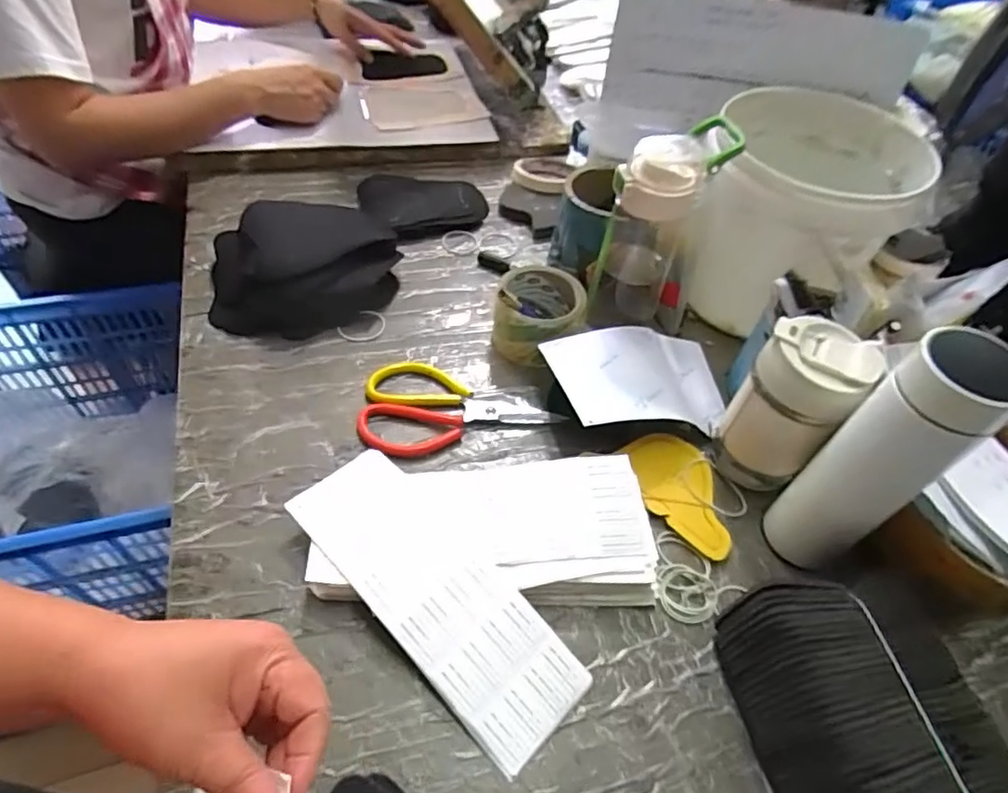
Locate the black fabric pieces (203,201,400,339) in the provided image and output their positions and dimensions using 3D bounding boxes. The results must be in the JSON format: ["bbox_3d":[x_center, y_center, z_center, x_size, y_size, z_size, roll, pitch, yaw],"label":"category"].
[{"bbox_3d":[-0.218,-0.139,0.649,0.195,0.060,0.160,-2,51,-7],"label":"black fabric pieces"}]

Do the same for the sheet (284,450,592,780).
[{"bbox_3d":[-0.054,0.146,0.449,0.249,0.033,0.087,39,58,24],"label":"sheet"}]

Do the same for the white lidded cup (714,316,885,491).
[{"bbox_3d":[0.243,0.009,0.508,0.075,0.147,0.069,3,50,-3],"label":"white lidded cup"}]

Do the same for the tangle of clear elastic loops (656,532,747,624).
[{"bbox_3d":[0.148,0.151,0.487,0.073,0.007,0.062,38,57,23],"label":"tangle of clear elastic loops"}]

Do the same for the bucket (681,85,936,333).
[{"bbox_3d":[0.307,-0.190,0.644,0.202,0.172,0.214,19,52,10],"label":"bucket"}]

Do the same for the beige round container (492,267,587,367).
[{"bbox_3d":[0.038,-0.088,0.624,0.090,0.067,0.093,3,50,-3],"label":"beige round container"}]

